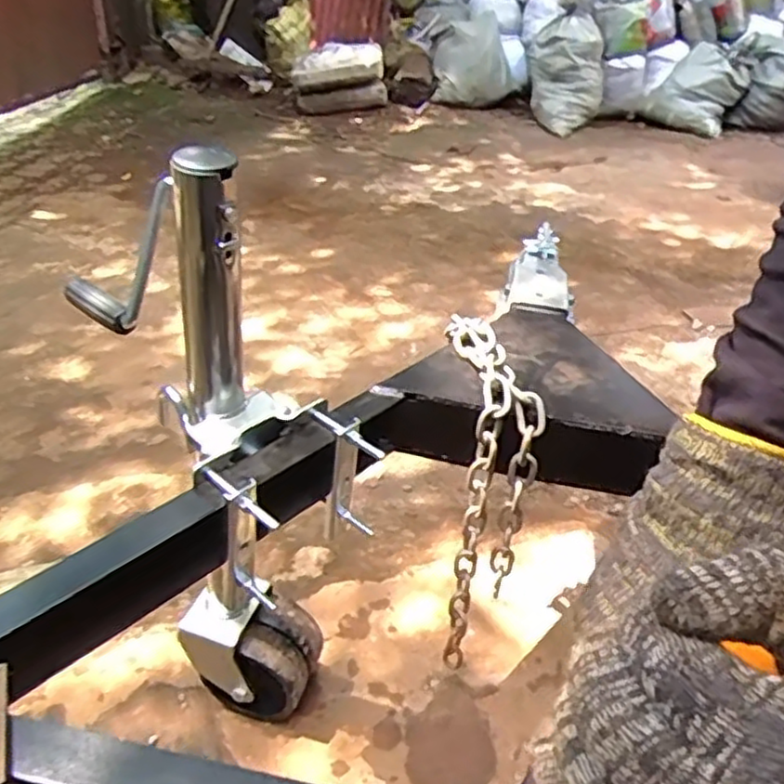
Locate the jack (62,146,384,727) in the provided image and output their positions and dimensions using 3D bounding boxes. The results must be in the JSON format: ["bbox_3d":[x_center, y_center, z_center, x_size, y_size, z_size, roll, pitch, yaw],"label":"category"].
[{"bbox_3d":[-0.176,0.098,0.796,0.166,0.710,0.273,-27,44,-38],"label":"jack"}]

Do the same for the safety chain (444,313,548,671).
[{"bbox_3d":[0.109,0.144,0.943,0.071,0.442,0.193,-3,34,-10],"label":"safety chain"}]

